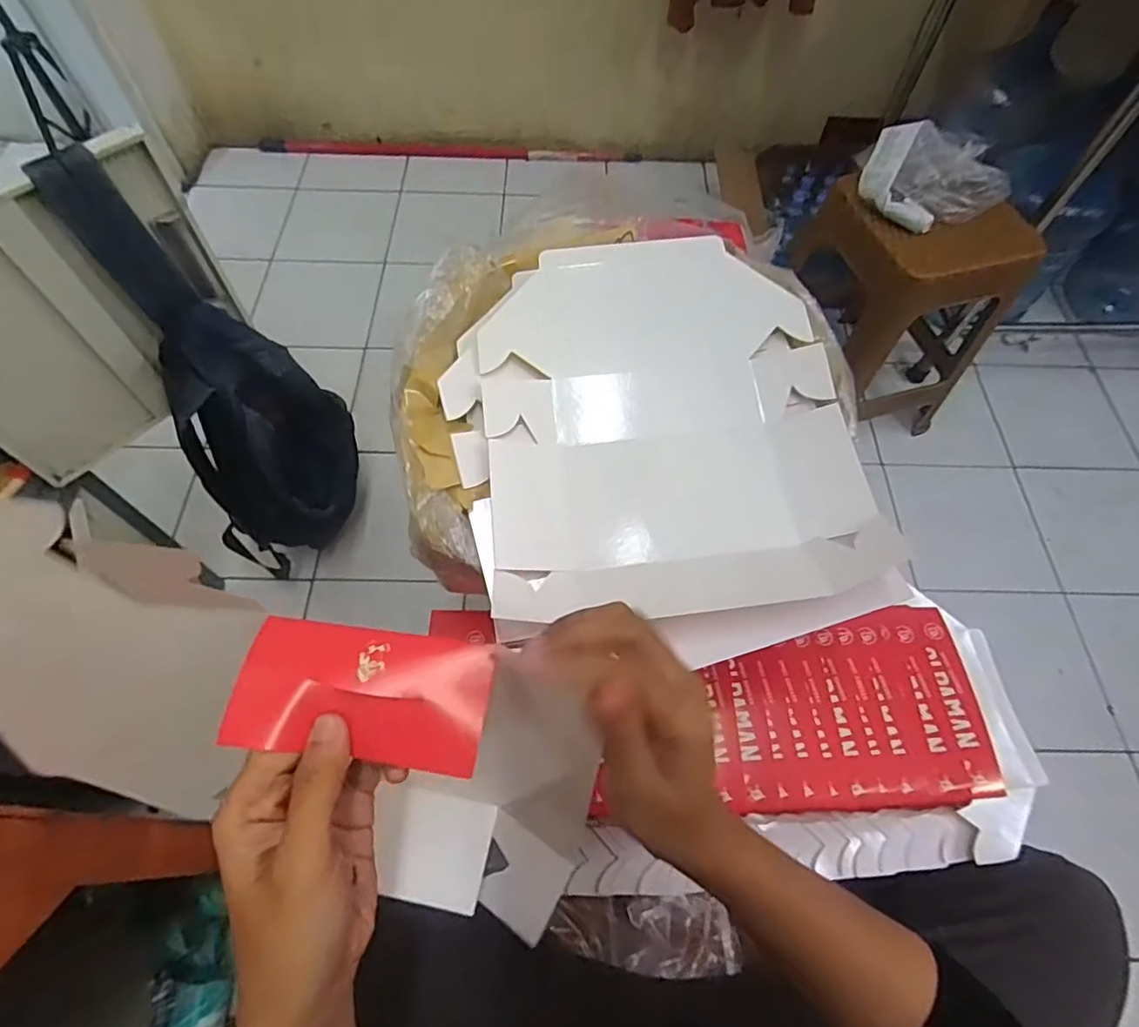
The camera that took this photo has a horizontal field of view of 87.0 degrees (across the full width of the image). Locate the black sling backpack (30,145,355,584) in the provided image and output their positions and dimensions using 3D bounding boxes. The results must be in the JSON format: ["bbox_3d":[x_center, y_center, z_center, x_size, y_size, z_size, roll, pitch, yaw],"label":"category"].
[{"bbox_3d":[-0.462,-0.141,0.835,0.127,0.613,0.255,29,65,13],"label":"black sling backpack"}]

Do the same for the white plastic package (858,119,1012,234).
[{"bbox_3d":[0.604,-0.562,0.986,0.234,0.083,0.159,-14,63,-9],"label":"white plastic package"}]

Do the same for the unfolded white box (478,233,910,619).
[{"bbox_3d":[0.070,-0.080,0.477,0.286,0.046,0.328,-5,62,-4],"label":"unfolded white box"}]

